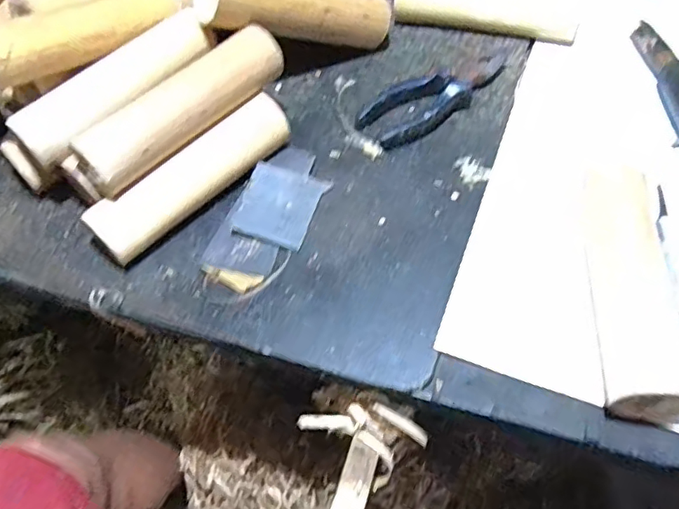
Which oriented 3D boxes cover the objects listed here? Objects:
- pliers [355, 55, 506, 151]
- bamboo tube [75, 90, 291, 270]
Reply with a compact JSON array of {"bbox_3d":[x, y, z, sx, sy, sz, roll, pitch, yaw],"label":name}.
[{"bbox_3d":[0.090,-0.147,0.522,0.148,0.024,0.054,-32,66,-13],"label":"pliers"},{"bbox_3d":[-0.118,-0.066,0.469,0.182,0.044,0.035,-42,68,-17],"label":"bamboo tube"}]

